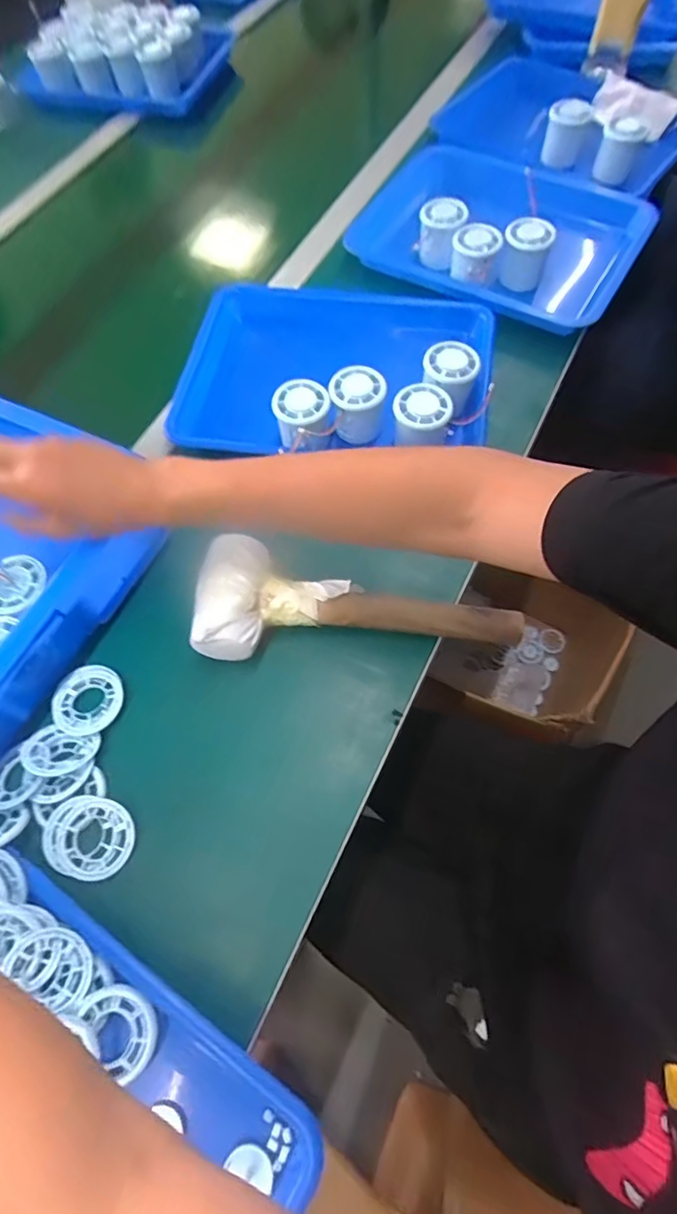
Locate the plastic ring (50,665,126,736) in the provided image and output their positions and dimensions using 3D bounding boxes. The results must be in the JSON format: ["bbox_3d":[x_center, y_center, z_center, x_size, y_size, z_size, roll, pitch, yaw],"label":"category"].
[{"bbox_3d":[-0.215,0.080,0.474,0.059,0.005,0.059,-1,65,2],"label":"plastic ring"}]

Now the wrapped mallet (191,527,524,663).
[{"bbox_3d":[0.017,0.014,0.468,0.276,0.056,0.098,9,66,6],"label":"wrapped mallet"}]

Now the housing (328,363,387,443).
[{"bbox_3d":[0.020,-0.205,0.567,0.053,0.060,0.053,-1,65,2],"label":"housing"}]

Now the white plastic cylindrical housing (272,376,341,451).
[{"bbox_3d":[-0.036,-0.193,0.559,0.053,0.046,0.052,-1,65,2],"label":"white plastic cylindrical housing"}]

